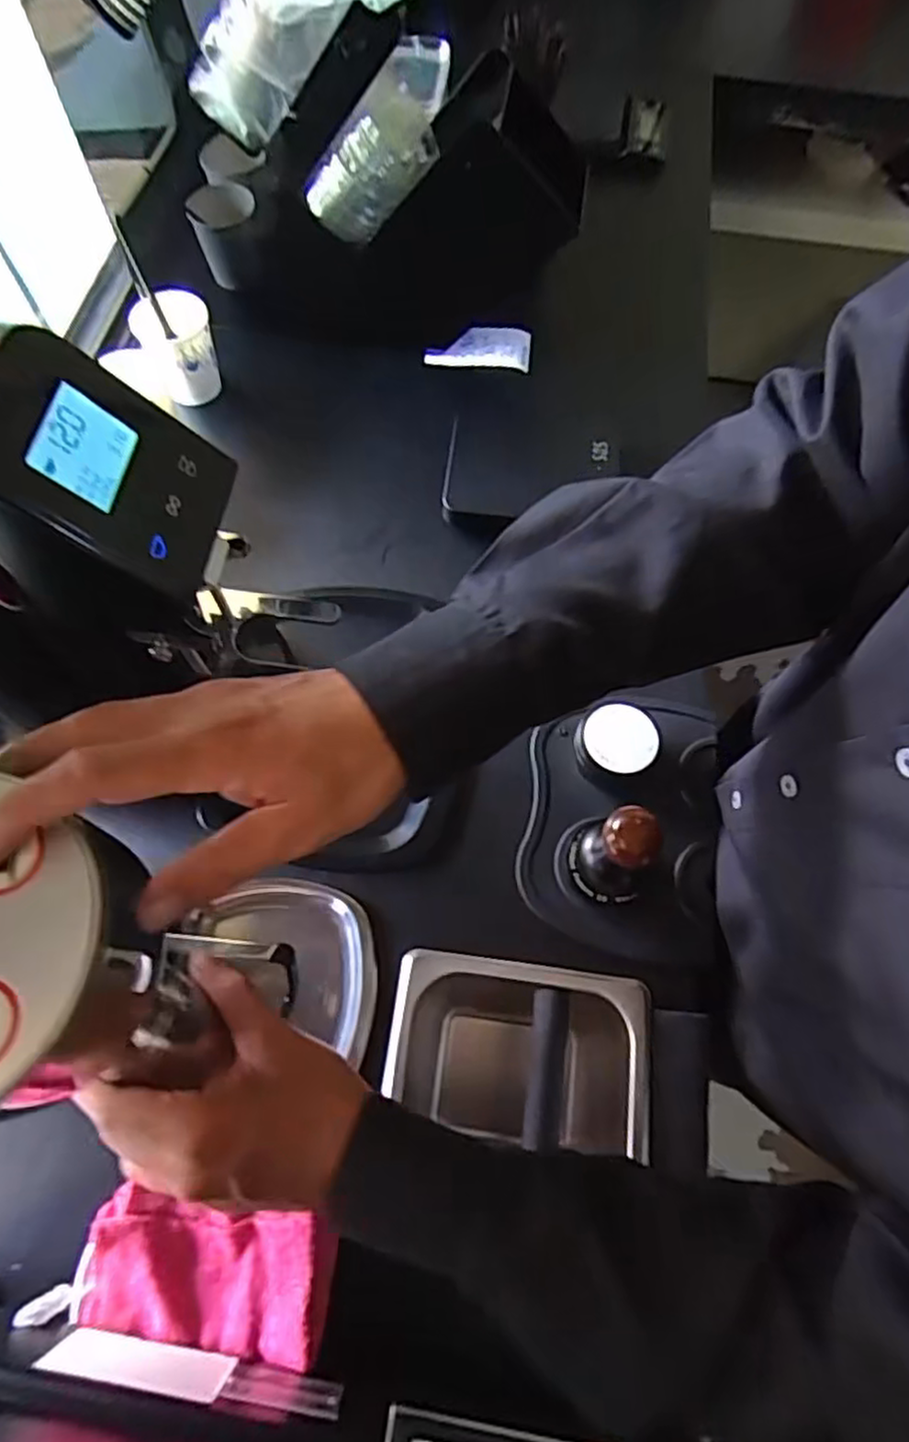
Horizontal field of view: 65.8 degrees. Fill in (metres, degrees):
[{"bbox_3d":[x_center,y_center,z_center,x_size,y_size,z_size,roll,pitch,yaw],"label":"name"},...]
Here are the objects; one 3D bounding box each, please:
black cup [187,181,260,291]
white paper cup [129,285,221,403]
[{"bbox_3d":[-0.236,-0.516,0.735,0.066,0.085,0.066,-7,66,-5],"label":"black cup"},{"bbox_3d":[-0.266,-0.357,0.686,0.068,0.093,0.061,-22,68,-11],"label":"white paper cup"}]

